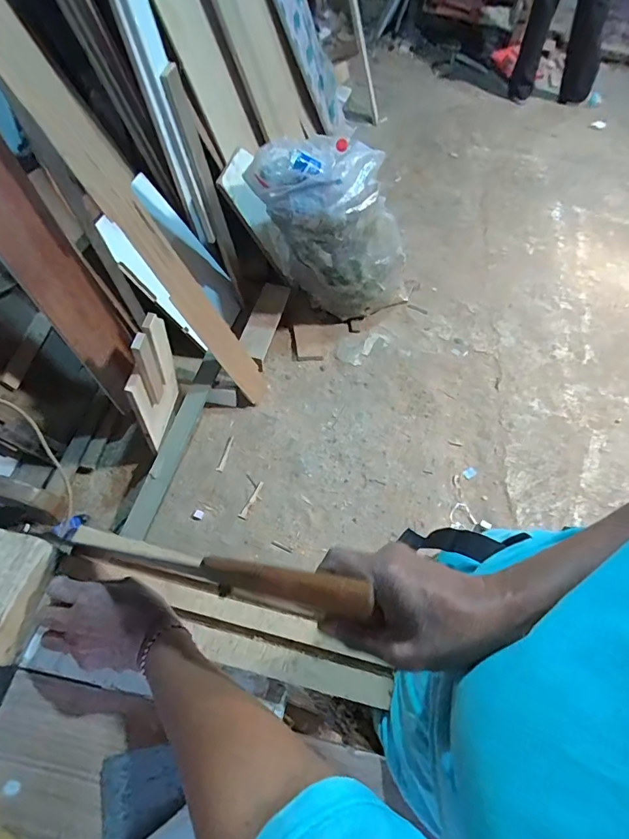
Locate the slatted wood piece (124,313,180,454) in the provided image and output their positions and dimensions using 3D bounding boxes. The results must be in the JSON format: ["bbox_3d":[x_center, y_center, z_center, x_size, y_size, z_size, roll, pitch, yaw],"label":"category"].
[{"bbox_3d":[-0.402,-0.100,1.148,0.039,0.370,0.230,13,59,1],"label":"slatted wood piece"}]

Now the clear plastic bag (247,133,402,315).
[{"bbox_3d":[0.071,-0.591,1.442,0.480,0.499,0.330,21,59,6],"label":"clear plastic bag"}]

